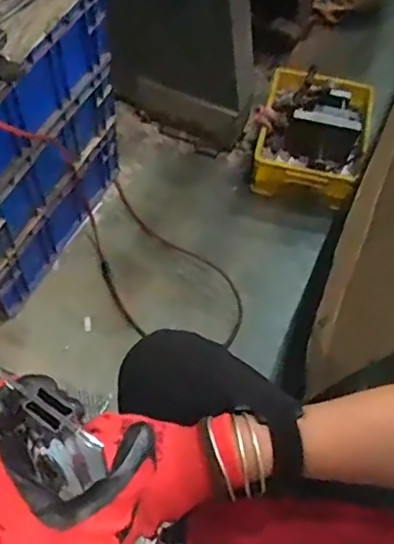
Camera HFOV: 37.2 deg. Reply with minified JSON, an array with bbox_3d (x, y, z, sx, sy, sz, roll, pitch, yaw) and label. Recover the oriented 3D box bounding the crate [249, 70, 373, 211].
[{"bbox_3d":[0.274,-0.320,1.415,0.261,0.212,0.282,18,60,8],"label":"crate"}]

